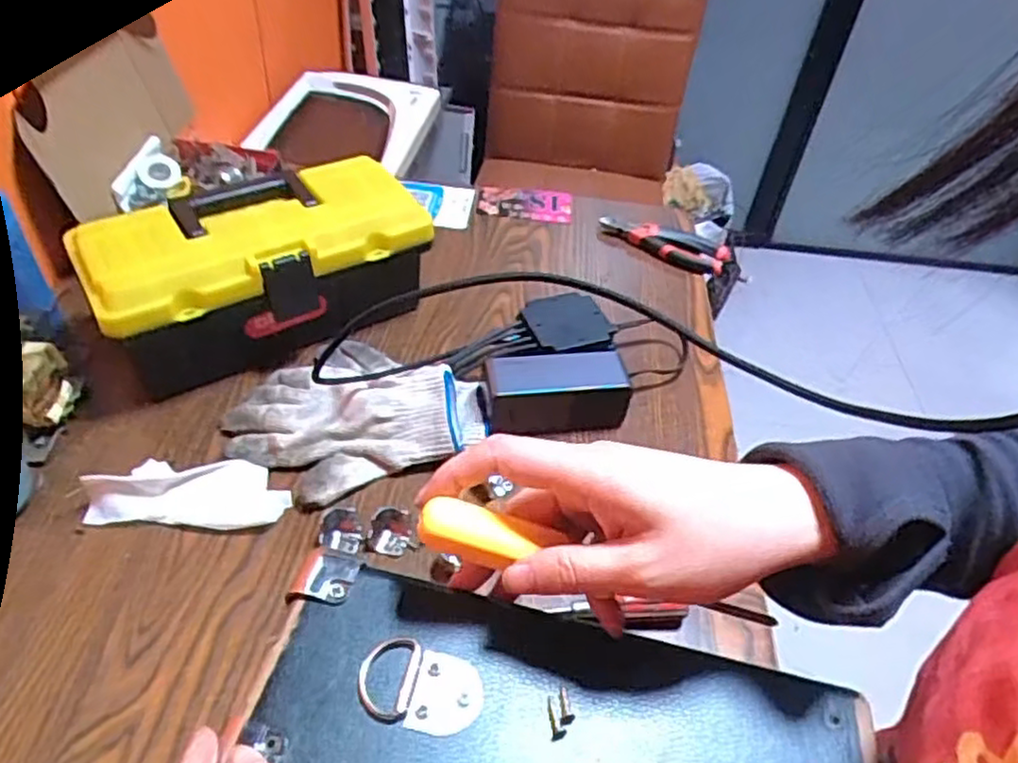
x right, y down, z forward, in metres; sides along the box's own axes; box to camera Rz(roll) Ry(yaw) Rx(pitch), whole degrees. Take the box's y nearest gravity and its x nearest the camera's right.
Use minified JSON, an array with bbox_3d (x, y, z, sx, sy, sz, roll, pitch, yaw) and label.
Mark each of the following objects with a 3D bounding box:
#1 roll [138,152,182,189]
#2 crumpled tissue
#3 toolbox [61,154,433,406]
[{"bbox_3d":[-0.387,-0.233,0.797,0.044,0.039,0.011,-35,12,-35],"label":"roll"},{"bbox_3d":[-0.248,0.083,0.558,0.142,0.033,0.056,1,45,-5],"label":"crumpled tissue"},{"bbox_3d":[-0.218,-0.100,0.662,0.291,0.123,0.136,-23,52,-26],"label":"toolbox"}]

